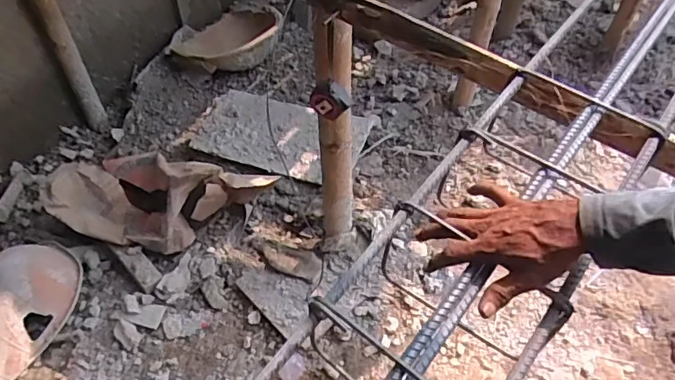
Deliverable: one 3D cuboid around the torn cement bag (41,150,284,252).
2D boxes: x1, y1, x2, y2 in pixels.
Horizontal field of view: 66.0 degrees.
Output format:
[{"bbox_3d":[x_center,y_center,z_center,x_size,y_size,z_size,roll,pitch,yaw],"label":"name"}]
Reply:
[{"bbox_3d":[-0.597,0.010,1.651,0.727,0.240,0.307,11,53,10],"label":"torn cement bag"}]

